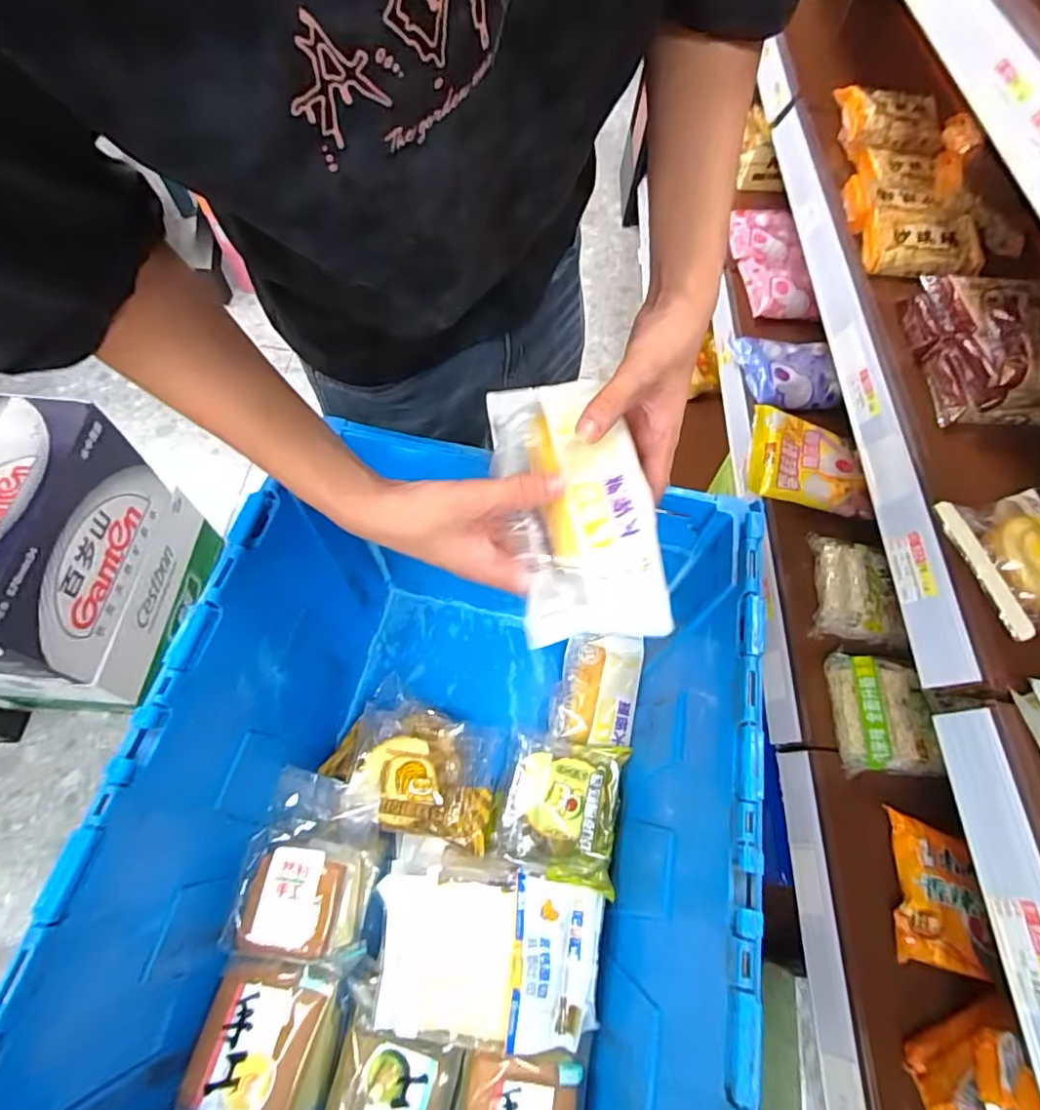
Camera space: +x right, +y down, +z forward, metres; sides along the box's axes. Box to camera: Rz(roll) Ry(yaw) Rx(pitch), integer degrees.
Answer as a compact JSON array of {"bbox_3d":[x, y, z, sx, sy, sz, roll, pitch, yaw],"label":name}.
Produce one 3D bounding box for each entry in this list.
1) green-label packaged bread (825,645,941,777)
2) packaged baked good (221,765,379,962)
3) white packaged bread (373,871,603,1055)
[{"bbox_3d":[0.439,0.190,0.670,0.091,0.049,0.137,4,62,-2],"label":"green-label packaged bread"},{"bbox_3d":[-0.188,0.281,0.503,0.101,0.066,0.143,9,62,1],"label":"packaged baked good"},{"bbox_3d":[-0.026,0.342,0.474,0.187,0.045,0.114,6,62,-1],"label":"white packaged bread"}]

